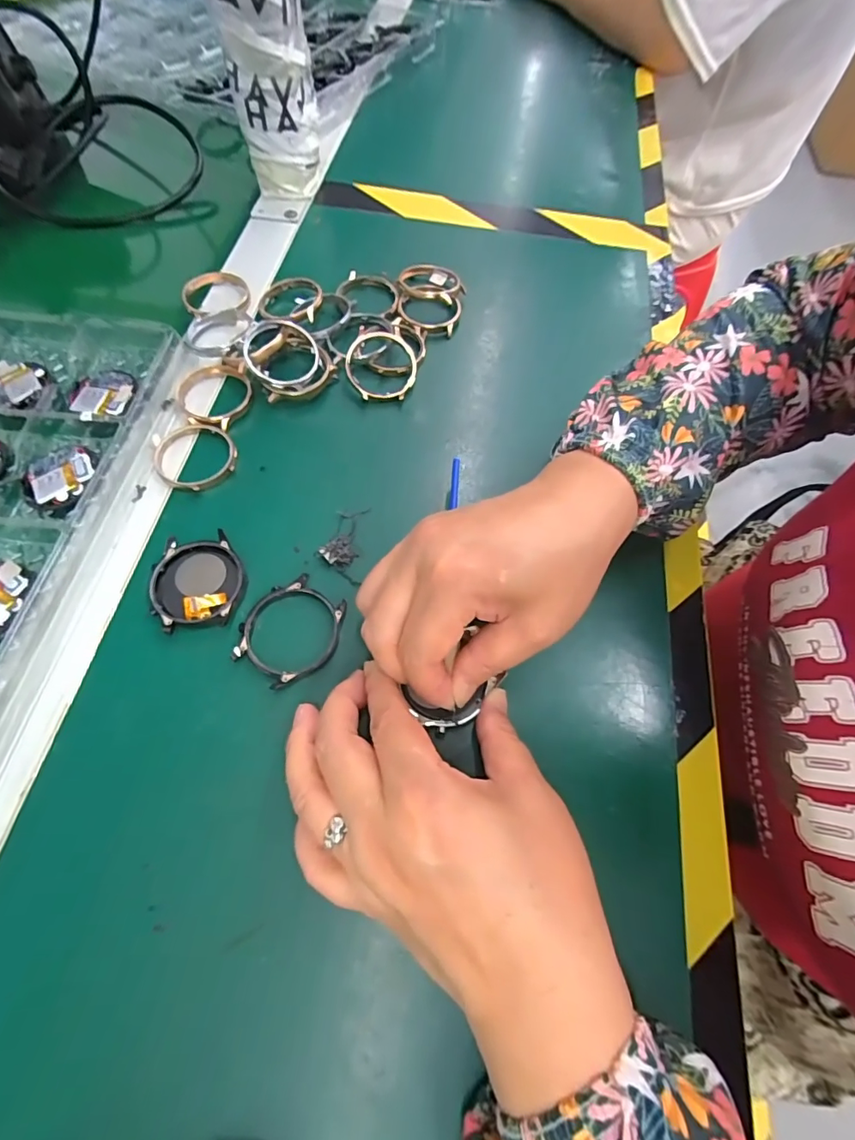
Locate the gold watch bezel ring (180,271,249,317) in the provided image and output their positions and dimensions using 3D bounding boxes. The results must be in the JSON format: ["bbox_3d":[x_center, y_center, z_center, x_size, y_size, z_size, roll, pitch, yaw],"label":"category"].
[{"bbox_3d":[-0.150,-0.194,0.337,0.046,0.006,0.045,1,64,-2],"label":"gold watch bezel ring"}]

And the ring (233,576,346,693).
[{"bbox_3d":[-0.067,0.031,0.240,0.047,0.008,0.053,30,67,11],"label":"ring"}]

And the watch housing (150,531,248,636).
[{"bbox_3d":[-0.118,0.005,0.245,0.044,0.014,0.048,1,64,-2],"label":"watch housing"}]

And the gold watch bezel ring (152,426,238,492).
[{"bbox_3d":[-0.137,-0.067,0.283,0.045,0.008,0.046,1,64,-2],"label":"gold watch bezel ring"}]

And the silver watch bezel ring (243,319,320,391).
[{"bbox_3d":[-0.092,-0.136,0.303,0.045,0.008,0.048,4,74,-13],"label":"silver watch bezel ring"}]

